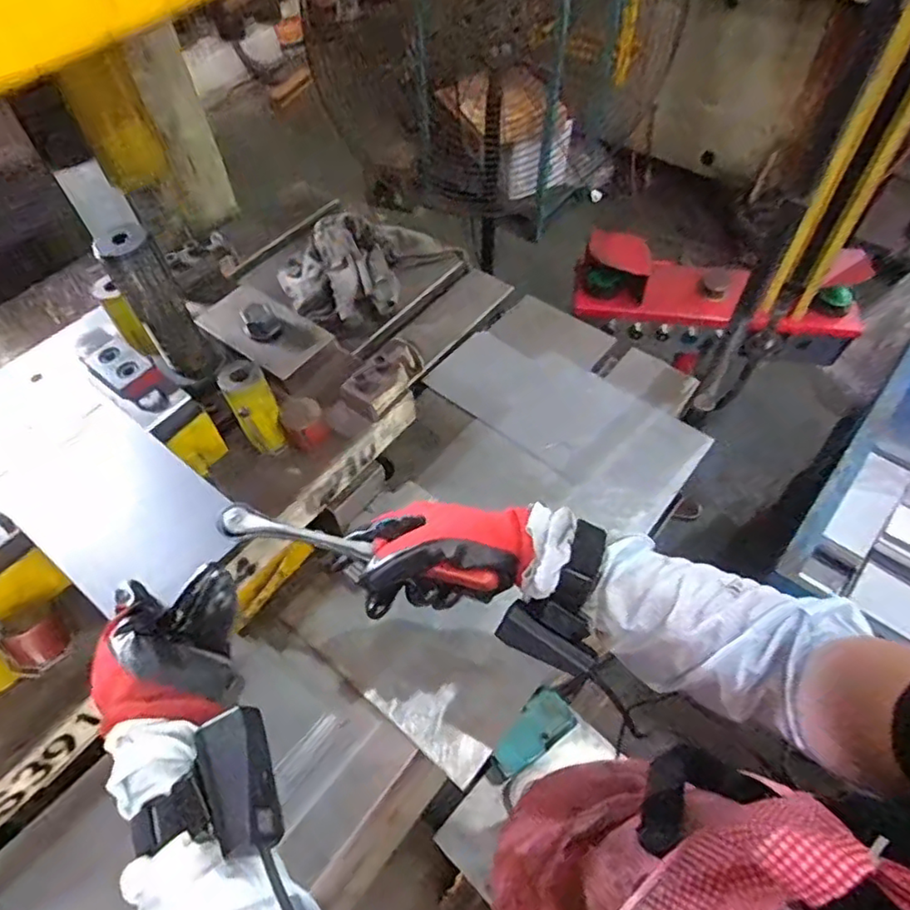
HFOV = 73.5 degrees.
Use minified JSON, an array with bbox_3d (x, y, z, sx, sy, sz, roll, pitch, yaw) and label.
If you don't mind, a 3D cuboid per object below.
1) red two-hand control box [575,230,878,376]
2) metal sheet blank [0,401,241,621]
[{"bbox_3d":[0.520,-0.308,1.231,0.546,0.209,0.136,13,57,11],"label":"red two-hand control box"},{"bbox_3d":[-0.275,0.042,0.501,0.193,0.007,0.119,34,62,19],"label":"metal sheet blank"}]

